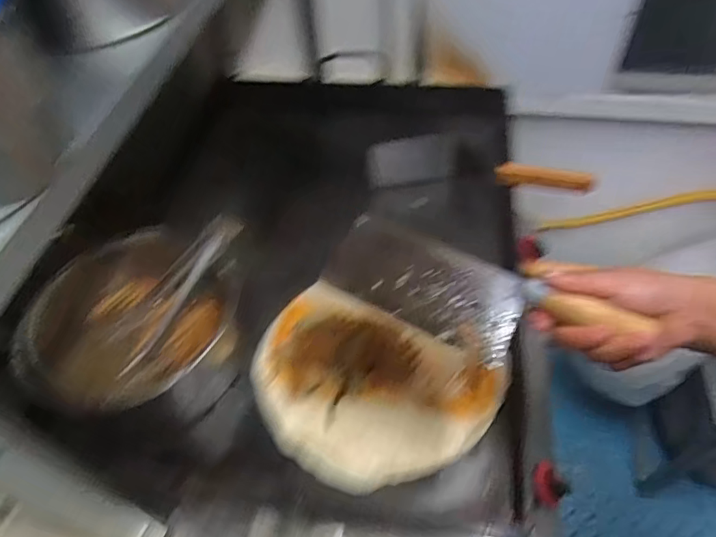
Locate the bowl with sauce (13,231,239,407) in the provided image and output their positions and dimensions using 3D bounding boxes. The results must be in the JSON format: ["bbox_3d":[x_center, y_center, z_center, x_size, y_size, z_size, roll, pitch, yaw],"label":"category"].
[{"bbox_3d":[-0.240,0.051,0.538,0.170,0.085,0.189,36,63,27],"label":"bowl with sauce"}]

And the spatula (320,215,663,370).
[{"bbox_3d":[0.088,0.022,0.404,0.228,0.023,0.083,18,54,17],"label":"spatula"}]

